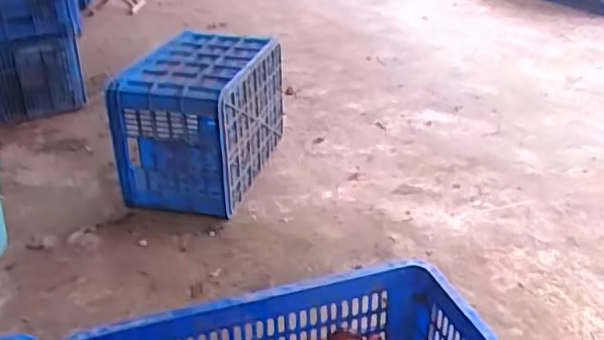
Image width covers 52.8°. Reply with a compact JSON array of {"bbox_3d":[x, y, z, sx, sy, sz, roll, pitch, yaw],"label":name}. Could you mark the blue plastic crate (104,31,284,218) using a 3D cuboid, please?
[{"bbox_3d":[-0.282,-0.146,1.749,0.325,0.360,0.500,6,28,14],"label":"blue plastic crate"}]

